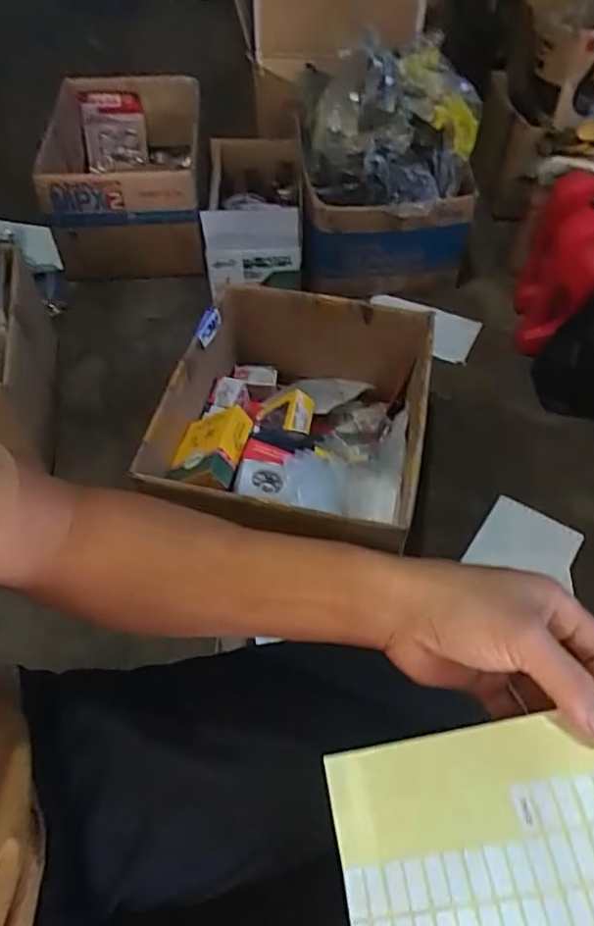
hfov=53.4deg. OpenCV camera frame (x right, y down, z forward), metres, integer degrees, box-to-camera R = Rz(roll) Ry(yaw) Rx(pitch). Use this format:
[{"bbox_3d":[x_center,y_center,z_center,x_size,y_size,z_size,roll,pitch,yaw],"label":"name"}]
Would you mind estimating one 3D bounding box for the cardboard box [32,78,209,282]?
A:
[{"bbox_3d":[-0.387,-0.655,1.349,0.332,0.241,0.476,-5,52,-4],"label":"cardboard box"}]

